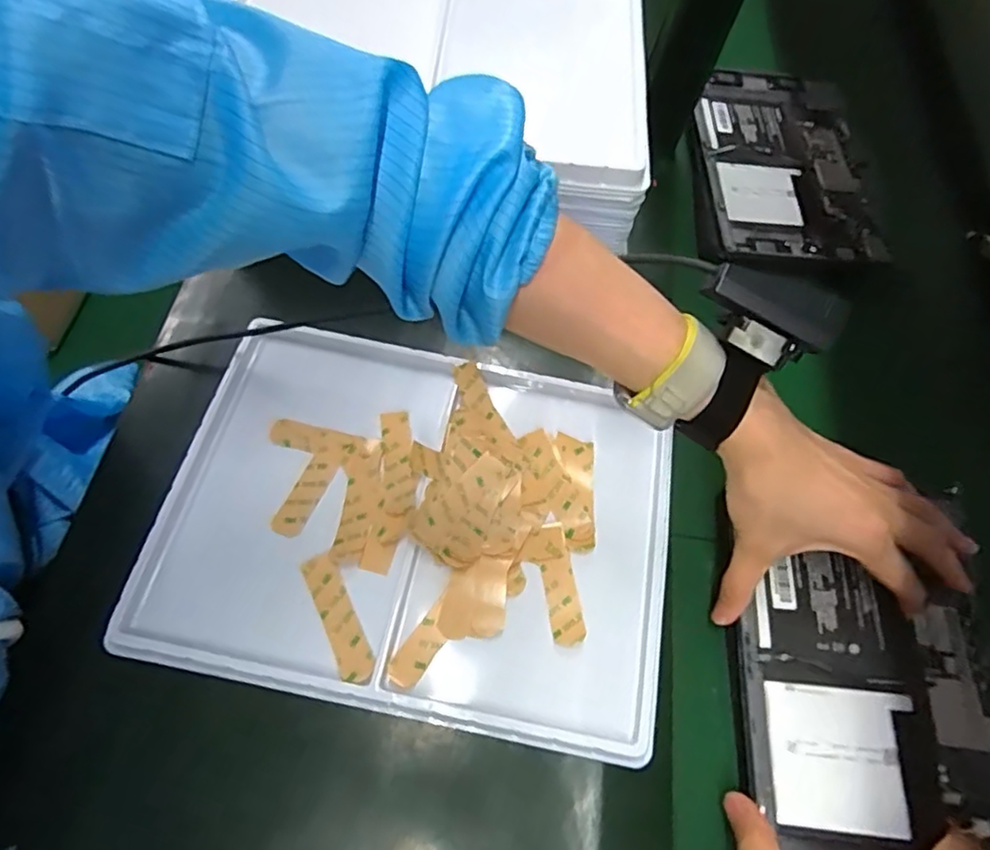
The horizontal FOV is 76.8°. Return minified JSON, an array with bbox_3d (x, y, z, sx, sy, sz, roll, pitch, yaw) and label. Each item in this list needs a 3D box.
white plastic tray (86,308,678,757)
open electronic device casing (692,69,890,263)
[{"bbox_3d":[-0.048,0.058,0.413,0.321,0.020,0.237,12,63,2],"label":"white plastic tray"},{"bbox_3d":[0.272,-0.253,0.598,0.160,0.018,0.266,7,63,0],"label":"open electronic device casing"}]

